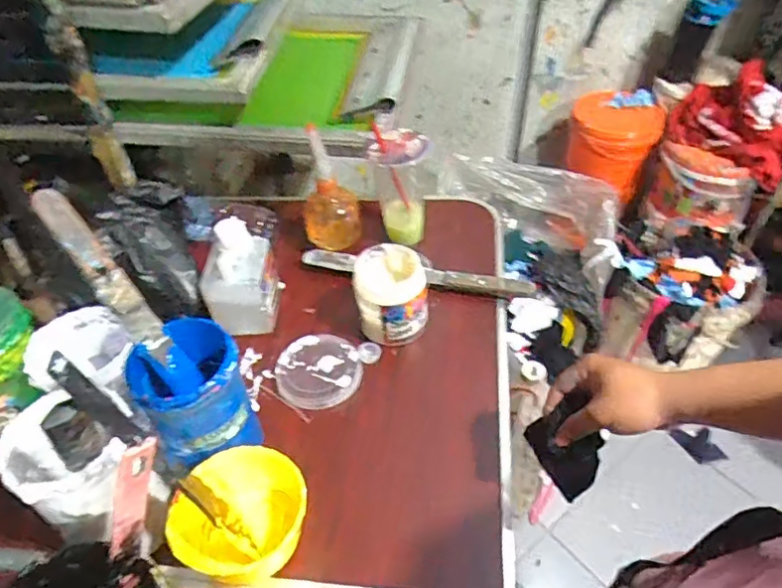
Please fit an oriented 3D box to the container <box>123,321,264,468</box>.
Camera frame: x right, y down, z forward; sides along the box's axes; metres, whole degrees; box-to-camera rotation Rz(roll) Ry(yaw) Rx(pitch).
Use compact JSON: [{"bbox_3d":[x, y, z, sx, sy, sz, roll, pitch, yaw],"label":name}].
[{"bbox_3d":[-0.184,0.113,0.552,0.093,0.155,0.089,-1,45,1],"label":"container"}]

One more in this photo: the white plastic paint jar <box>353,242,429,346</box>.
[{"bbox_3d":[0.000,0.004,0.688,0.081,0.103,0.081,-1,45,1],"label":"white plastic paint jar"}]

